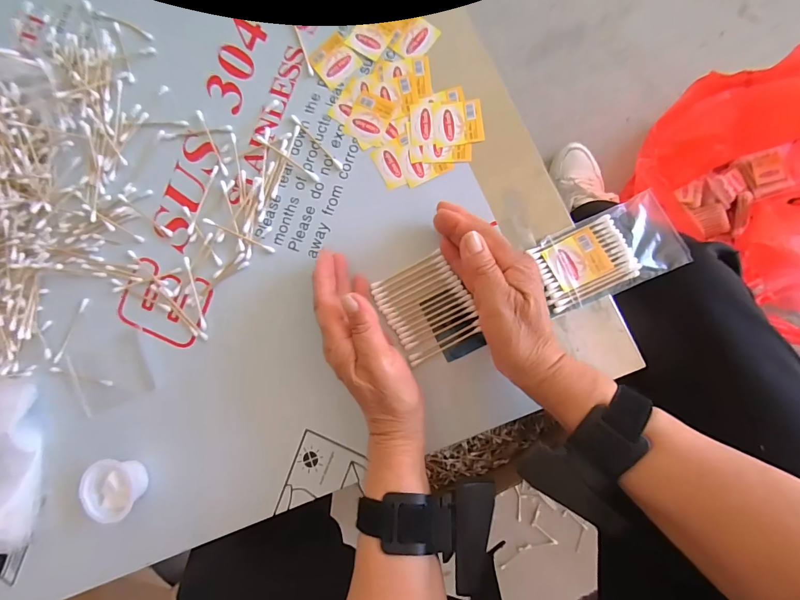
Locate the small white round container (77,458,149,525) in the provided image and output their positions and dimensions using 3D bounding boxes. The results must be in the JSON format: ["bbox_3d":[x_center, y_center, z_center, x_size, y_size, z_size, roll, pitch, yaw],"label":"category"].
[{"bbox_3d":[-0.262,0.173,0.366,0.051,0.033,0.052,-1,86,9],"label":"small white round container"}]

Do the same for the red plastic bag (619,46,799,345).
[{"bbox_3d":[0.549,-0.128,0.591,0.317,0.235,0.354,4,86,10],"label":"red plastic bag"}]

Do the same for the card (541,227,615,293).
[{"bbox_3d":[0.147,-0.033,0.323,0.044,0.004,0.039,-27,82,6],"label":"card"}]

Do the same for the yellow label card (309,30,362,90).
[{"bbox_3d":[-0.063,-0.230,0.375,0.039,0.004,0.042,-39,81,5],"label":"yellow label card"}]

